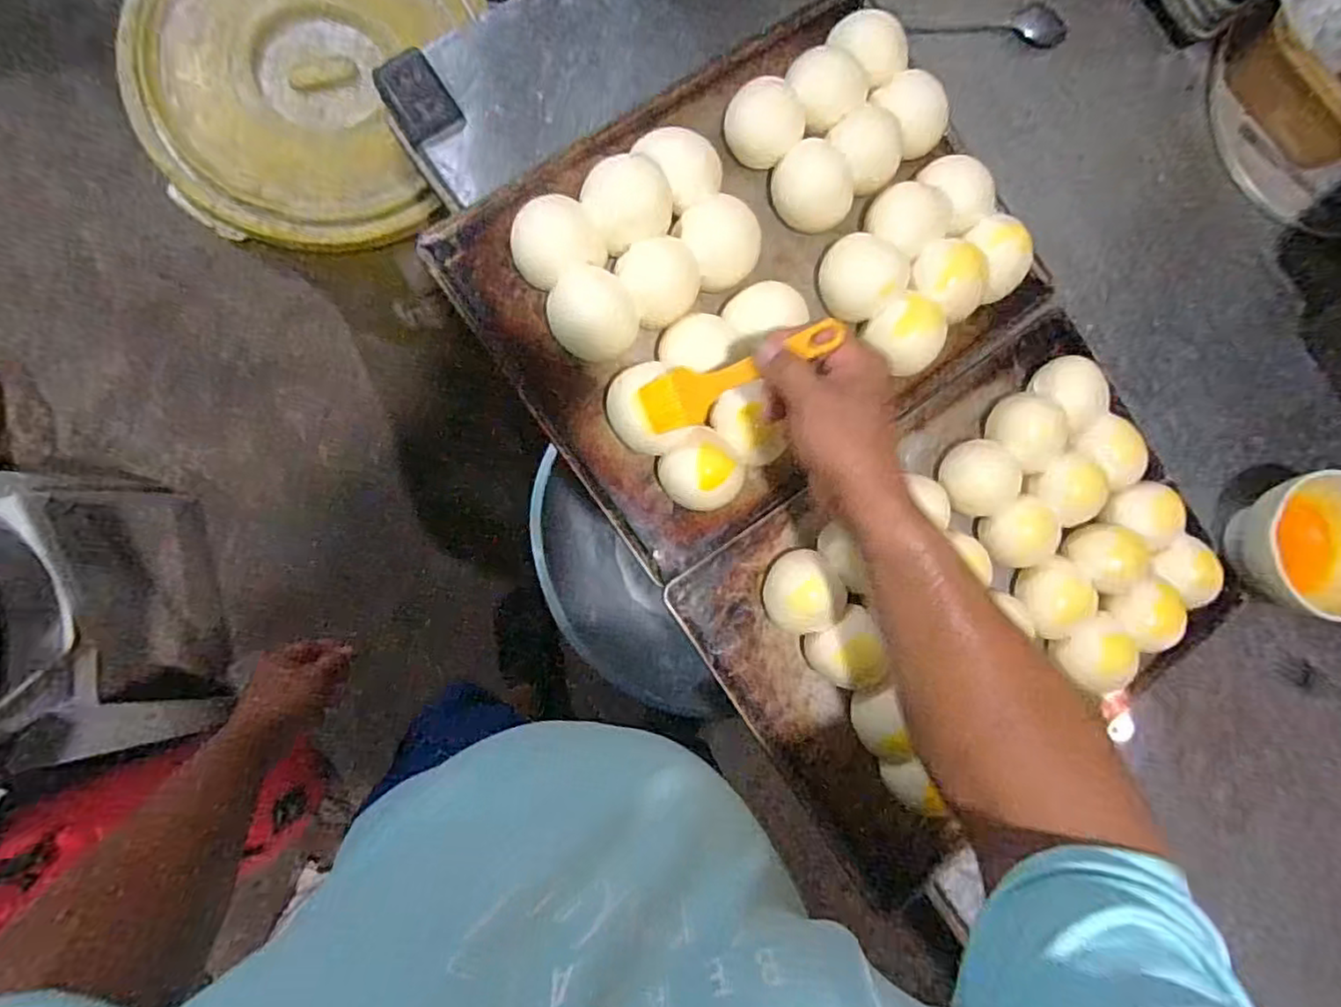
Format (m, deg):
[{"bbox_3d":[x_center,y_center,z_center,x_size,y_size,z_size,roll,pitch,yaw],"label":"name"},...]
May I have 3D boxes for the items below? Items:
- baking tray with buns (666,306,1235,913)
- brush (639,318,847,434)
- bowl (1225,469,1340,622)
[{"bbox_3d":[0.267,0.081,0.550,0.446,0.046,0.329,-35,94,-9],"label":"baking tray with buns"},{"bbox_3d":[0.047,-0.089,0.448,0.149,0.021,0.038,-20,91,28],"label":"brush"},{"bbox_3d":[0.564,0.040,0.579,0.118,0.064,0.124,0,88,-9],"label":"bowl"}]

